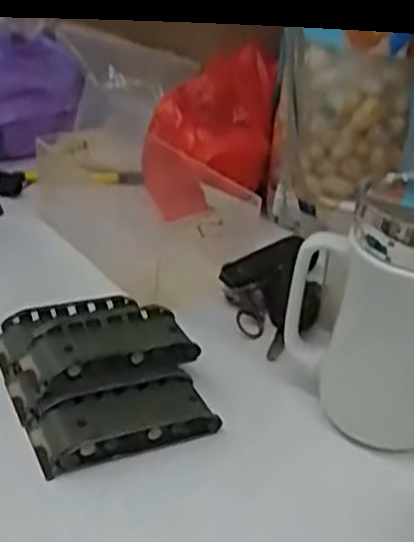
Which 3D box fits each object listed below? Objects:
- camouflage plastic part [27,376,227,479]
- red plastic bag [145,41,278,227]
[{"bbox_3d":[-0.046,0.082,0.421,0.096,0.019,0.043,-11,34,-23],"label":"camouflage plastic part"},{"bbox_3d":[0.001,-0.108,0.638,0.101,0.132,0.083,6,31,3],"label":"red plastic bag"}]

